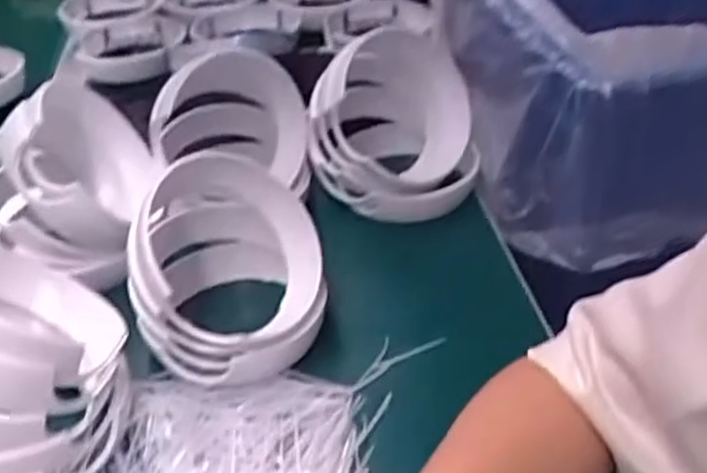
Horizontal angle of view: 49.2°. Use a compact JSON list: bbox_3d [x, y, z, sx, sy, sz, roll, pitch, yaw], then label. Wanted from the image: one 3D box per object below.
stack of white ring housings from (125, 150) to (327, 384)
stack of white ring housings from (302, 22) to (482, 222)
[{"bbox_3d":[-0.076,0.014,0.476,0.107,0.107,0.114,-8,35,-3],"label":"stack of white ring housings"},{"bbox_3d":[0.029,-0.094,0.609,0.133,0.115,0.139,-8,35,-3],"label":"stack of white ring housings"}]

